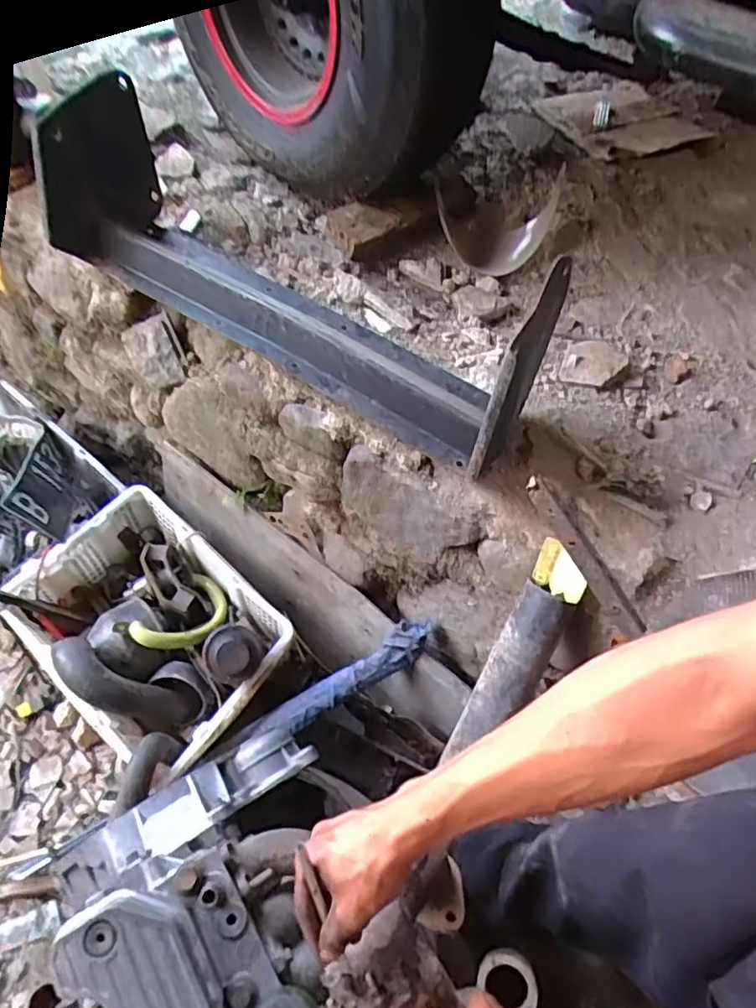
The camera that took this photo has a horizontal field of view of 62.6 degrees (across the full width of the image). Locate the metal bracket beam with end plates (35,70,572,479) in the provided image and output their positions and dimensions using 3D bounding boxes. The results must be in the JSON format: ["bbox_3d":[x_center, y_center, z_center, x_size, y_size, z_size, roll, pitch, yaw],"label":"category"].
[{"bbox_3d":[-0.171,-0.382,1.000,0.932,0.249,0.226,34,57,17],"label":"metal bracket beam with end plates"}]

